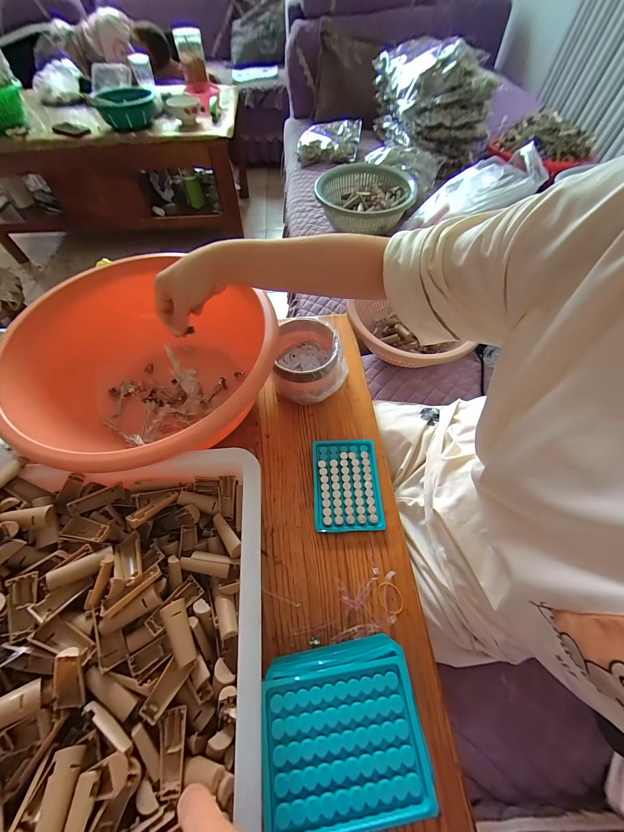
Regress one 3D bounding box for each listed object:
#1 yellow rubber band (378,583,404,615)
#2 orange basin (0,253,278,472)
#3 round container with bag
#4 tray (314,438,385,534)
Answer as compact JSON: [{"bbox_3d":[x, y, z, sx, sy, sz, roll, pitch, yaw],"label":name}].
[{"bbox_3d":[0.097,0.223,0.349,0.028,0.004,0.033,-5,59,-3],"label":"yellow rubber band"},{"bbox_3d":[-0.226,-0.062,0.422,0.306,0.154,0.330,0,59,0],"label":"orange basin"},{"bbox_3d":[-0.011,-0.088,0.477,0.113,0.088,0.116,0,59,0],"label":"round container with bag"},{"bbox_3d":[0.050,0.097,0.412,0.094,0.017,0.129,-1,59,-1],"label":"tray"}]

